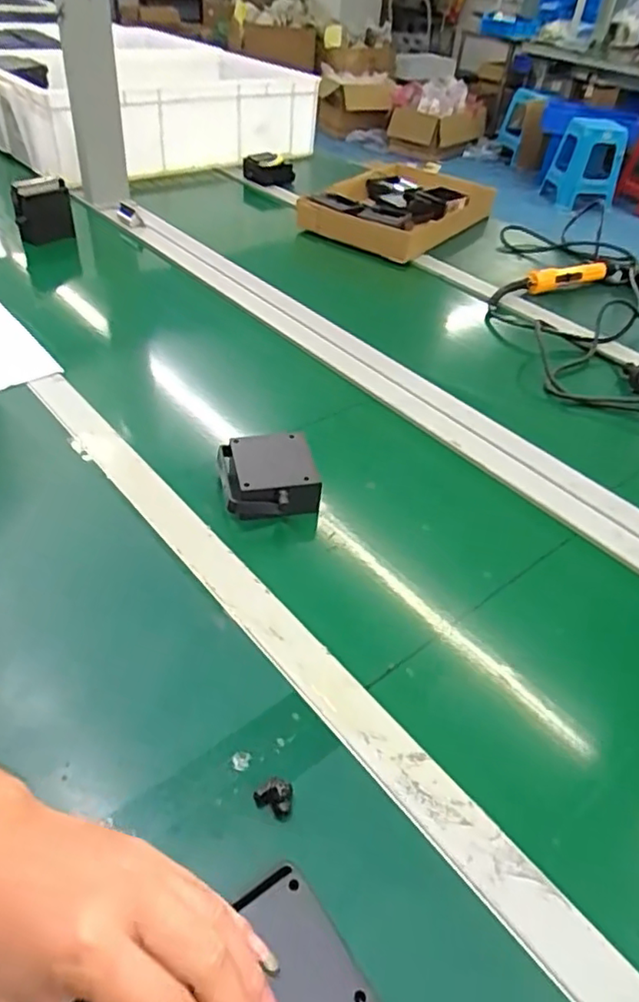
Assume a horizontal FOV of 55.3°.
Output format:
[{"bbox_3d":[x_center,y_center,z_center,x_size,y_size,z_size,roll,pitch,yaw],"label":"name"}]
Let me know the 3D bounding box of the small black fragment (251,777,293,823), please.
[{"bbox_3d":[-0.030,0.194,0.399,0.026,0.012,0.020,11,43,6],"label":"small black fragment"}]

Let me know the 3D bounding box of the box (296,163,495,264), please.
[{"bbox_3d":[0.169,-0.615,1.270,0.302,0.055,0.401,29,47,23],"label":"box"}]

